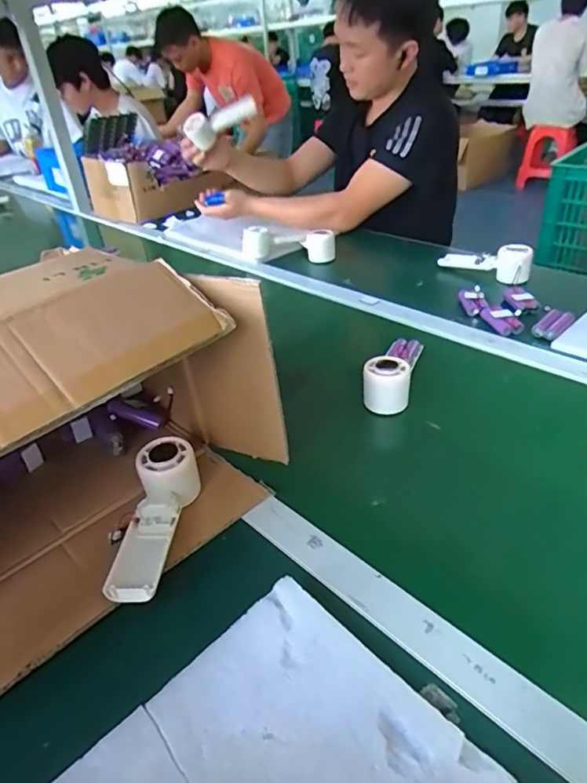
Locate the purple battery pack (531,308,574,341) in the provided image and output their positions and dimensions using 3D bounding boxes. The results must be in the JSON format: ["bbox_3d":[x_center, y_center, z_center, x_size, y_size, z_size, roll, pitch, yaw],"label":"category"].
[{"bbox_3d":[0.387,-0.102,0.769,0.036,0.013,0.079,26,46,38],"label":"purple battery pack"}]

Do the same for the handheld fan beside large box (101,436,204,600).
[{"bbox_3d":[-0.131,0.118,0.480,0.058,0.059,0.160,-1,35,10],"label":"handheld fan beside large box"}]

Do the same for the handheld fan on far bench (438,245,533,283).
[{"bbox_3d":[0.354,-0.232,0.956,0.052,0.073,0.183,-27,39,-26],"label":"handheld fan on far bench"}]

